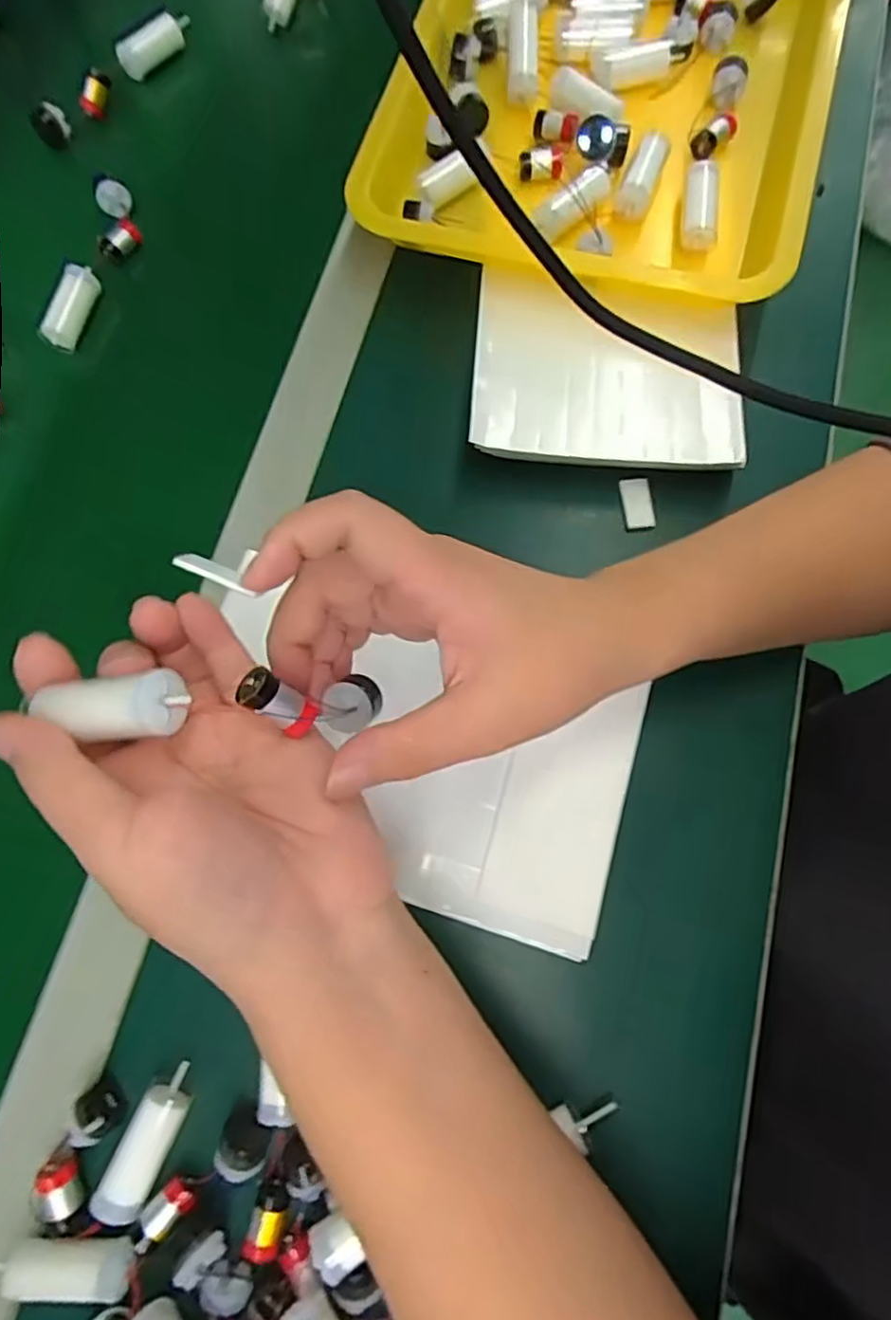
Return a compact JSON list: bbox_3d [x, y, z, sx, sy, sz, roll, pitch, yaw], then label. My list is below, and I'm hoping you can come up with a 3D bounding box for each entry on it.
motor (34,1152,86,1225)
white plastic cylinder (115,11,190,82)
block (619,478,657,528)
[{"bbox_3d":[-0.169,0.231,0.287,0.016,0.014,0.024,-16,75,-3],"label":"motor"},{"bbox_3d":[-0.219,-0.464,0.496,0.059,0.019,0.016,-29,75,7],"label":"white plastic cylinder"},{"bbox_3d":[0.111,-0.090,0.380,0.016,0.007,0.029,-9,74,-1],"label":"block"}]

